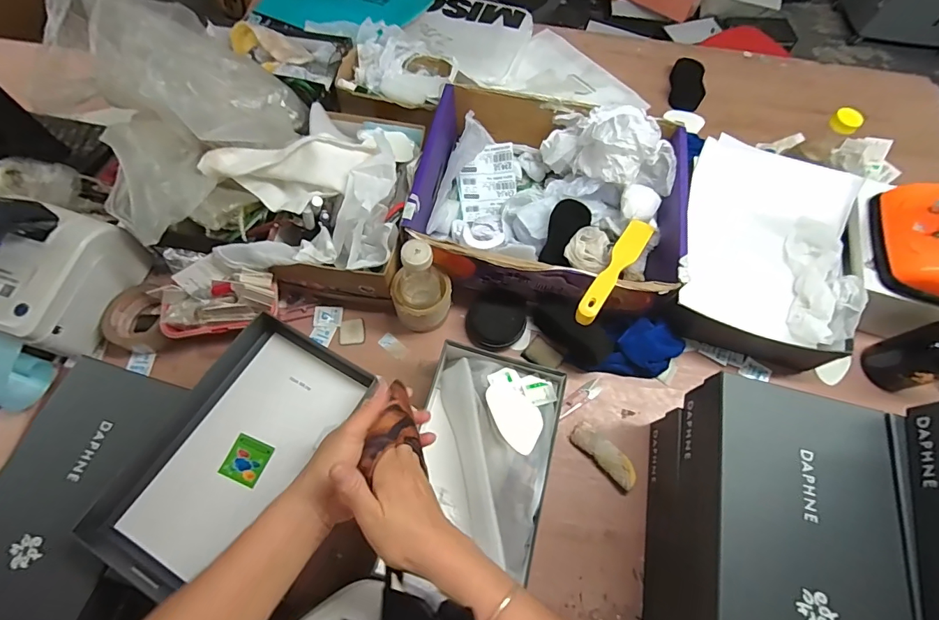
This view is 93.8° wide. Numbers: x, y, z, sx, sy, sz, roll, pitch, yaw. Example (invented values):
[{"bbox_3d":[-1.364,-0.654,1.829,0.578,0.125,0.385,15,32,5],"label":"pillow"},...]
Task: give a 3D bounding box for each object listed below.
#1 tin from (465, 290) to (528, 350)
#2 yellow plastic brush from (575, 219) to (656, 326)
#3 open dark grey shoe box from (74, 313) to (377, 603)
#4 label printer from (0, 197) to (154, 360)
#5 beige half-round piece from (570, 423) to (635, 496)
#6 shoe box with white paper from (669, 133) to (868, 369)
[{"bbox_3d":[0.045,0.016,0.703,0.099,0.038,0.090,-4,67,-4],"label":"tin"},{"bbox_3d":[0.212,-0.064,0.629,0.038,0.028,0.234,34,55,12],"label":"yellow plastic brush"},{"bbox_3d":[-0.288,0.168,0.546,0.171,0.059,0.312,40,66,-20],"label":"open dark grey shoe box"},{"bbox_3d":[-0.616,-0.060,0.620,0.149,0.168,0.198,19,67,5],"label":"label printer"},{"bbox_3d":[0.195,0.209,0.632,0.037,0.021,0.105,-40,74,-17],"label":"beige half-round piece"},{"bbox_3d":[0.472,-0.096,0.730,0.259,0.127,0.314,19,67,5],"label":"shoe box with white paper"}]

